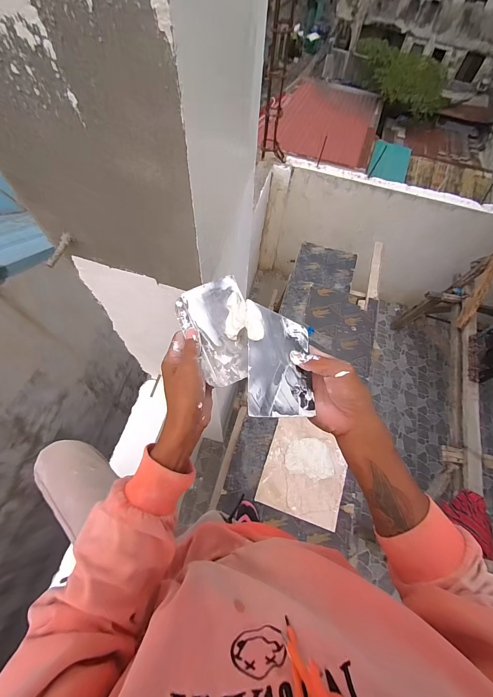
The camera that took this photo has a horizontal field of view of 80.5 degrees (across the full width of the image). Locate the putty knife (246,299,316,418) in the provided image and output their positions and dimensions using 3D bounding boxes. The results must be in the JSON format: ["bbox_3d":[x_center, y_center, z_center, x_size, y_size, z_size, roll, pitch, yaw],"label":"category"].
[{"bbox_3d":[0.040,0.015,0.338,0.095,0.010,0.132,18,59,-28],"label":"putty knife"}]

